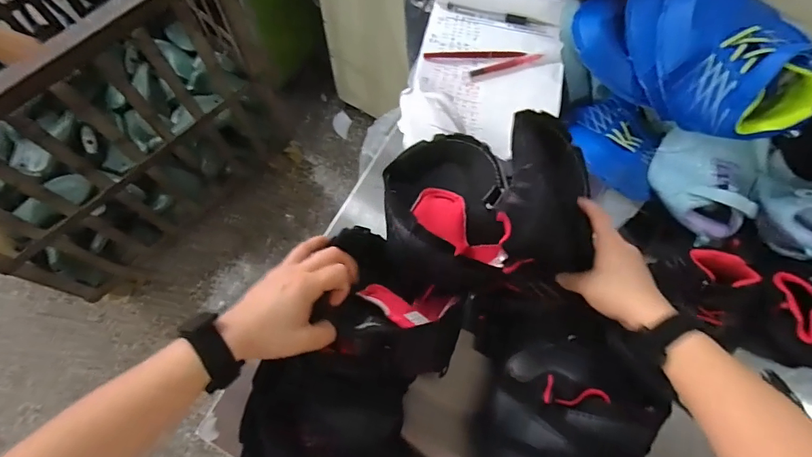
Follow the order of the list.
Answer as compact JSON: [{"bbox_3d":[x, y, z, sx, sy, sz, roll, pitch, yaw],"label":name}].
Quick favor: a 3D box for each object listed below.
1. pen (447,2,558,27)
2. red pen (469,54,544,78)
[{"bbox_3d":[0.135,-0.302,0.633,0.152,0.008,0.013,13,70,3],"label":"pen"},{"bbox_3d":[0.136,-0.221,0.601,0.103,0.009,0.012,-16,72,-7],"label":"red pen"}]

